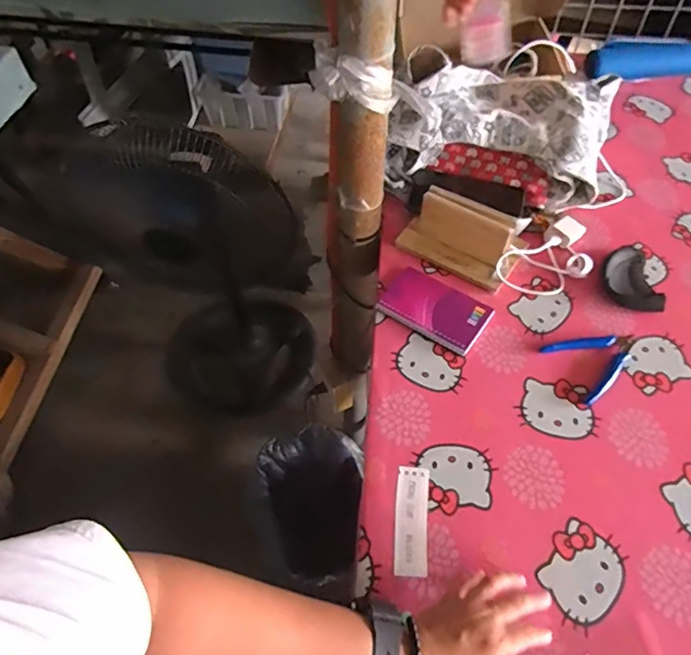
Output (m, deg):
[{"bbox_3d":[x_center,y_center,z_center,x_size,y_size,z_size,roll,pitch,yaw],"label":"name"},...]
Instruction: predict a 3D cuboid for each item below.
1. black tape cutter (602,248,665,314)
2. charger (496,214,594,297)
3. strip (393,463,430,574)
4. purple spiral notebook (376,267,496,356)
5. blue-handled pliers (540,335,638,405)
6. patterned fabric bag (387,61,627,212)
[{"bbox_3d":[0.373,-0.065,0.665,0.063,0.028,0.104,-1,56,2],"label":"black tape cutter"},{"bbox_3d":[0.287,-0.094,0.684,0.151,0.033,0.084,-34,61,-19],"label":"charger"},{"bbox_3d":[0.068,0.197,0.515,0.034,0.004,0.107,4,56,5],"label":"strip"},{"bbox_3d":[0.116,-0.024,0.654,0.134,0.013,0.080,29,62,20],"label":"purple spiral notebook"},{"bbox_3d":[0.308,0.036,0.610,0.107,0.010,0.084,-23,58,-12],"label":"blue-handled pliers"},{"bbox_3d":[0.226,-0.288,0.770,0.327,0.121,0.216,13,58,11],"label":"patterned fabric bag"}]

